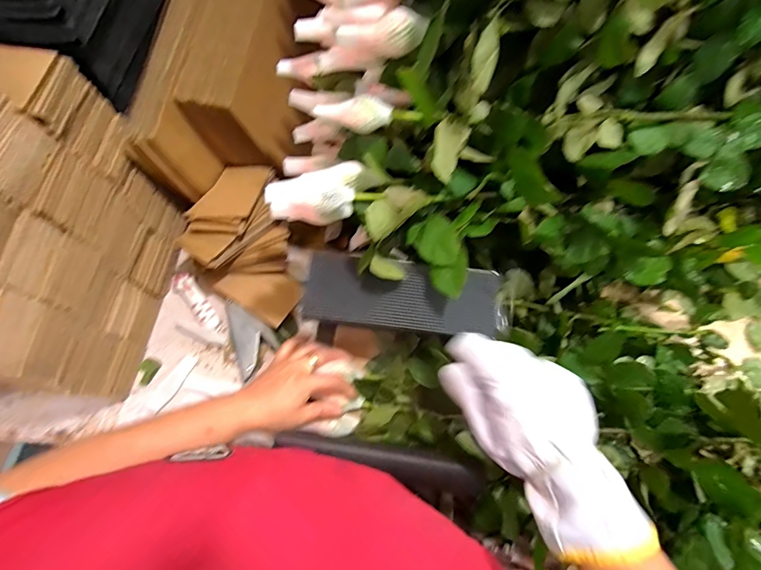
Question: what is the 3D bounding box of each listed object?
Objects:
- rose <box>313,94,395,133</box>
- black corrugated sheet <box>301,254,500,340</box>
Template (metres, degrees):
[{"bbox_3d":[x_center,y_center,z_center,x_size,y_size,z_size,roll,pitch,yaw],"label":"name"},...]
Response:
[{"bbox_3d":[-0.029,-0.177,0.394,0.082,0.028,0.031,10,71,15],"label":"rose"},{"bbox_3d":[0.022,0.012,0.414,0.205,0.015,0.072,7,99,5],"label":"black corrugated sheet"}]

